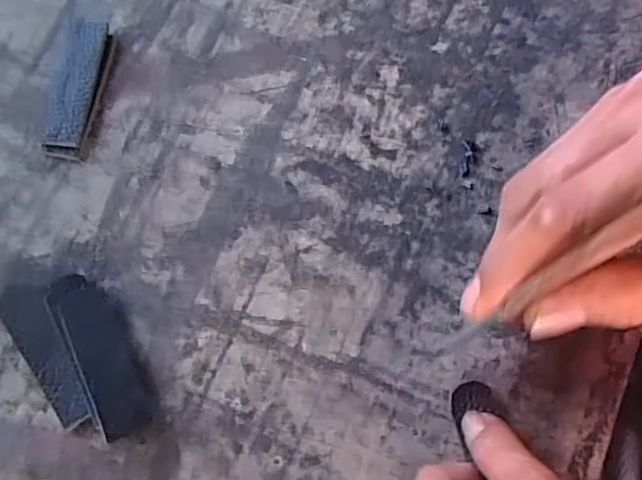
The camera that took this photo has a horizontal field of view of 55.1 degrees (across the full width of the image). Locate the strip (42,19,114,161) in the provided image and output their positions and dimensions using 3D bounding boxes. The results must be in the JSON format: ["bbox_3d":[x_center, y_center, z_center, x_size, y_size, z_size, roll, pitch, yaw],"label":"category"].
[{"bbox_3d":[-0.107,-0.067,0.269,0.020,0.005,0.065,7,73,1],"label":"strip"}]

